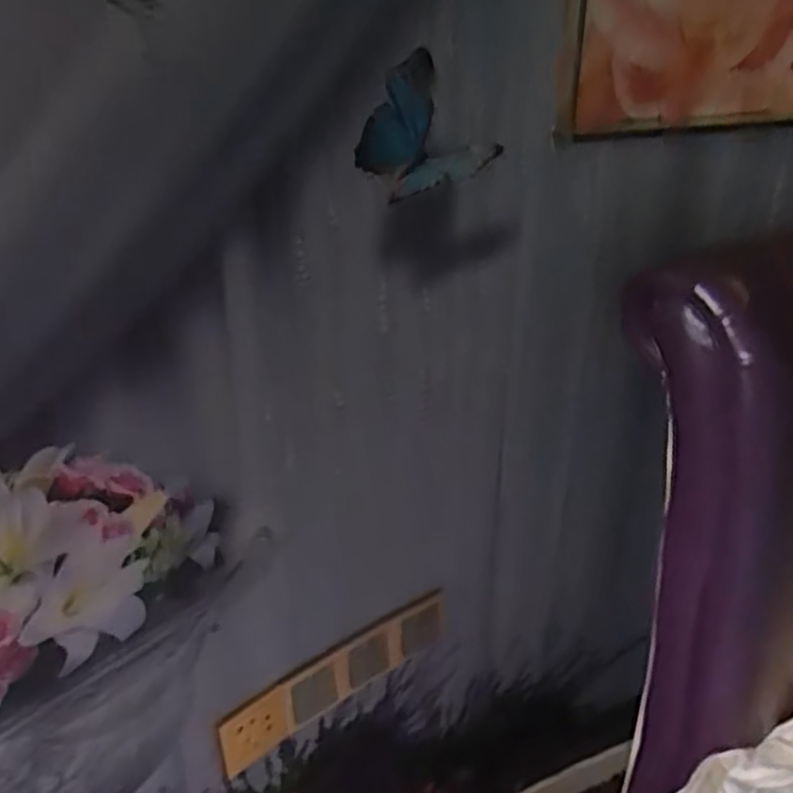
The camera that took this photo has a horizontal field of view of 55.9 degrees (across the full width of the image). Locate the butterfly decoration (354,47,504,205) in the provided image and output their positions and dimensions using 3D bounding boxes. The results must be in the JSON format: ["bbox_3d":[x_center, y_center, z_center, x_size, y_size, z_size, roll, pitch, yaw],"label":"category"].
[{"bbox_3d":[0.038,-0.261,0.722,0.044,0.123,0.168,24,36,37],"label":"butterfly decoration"}]

